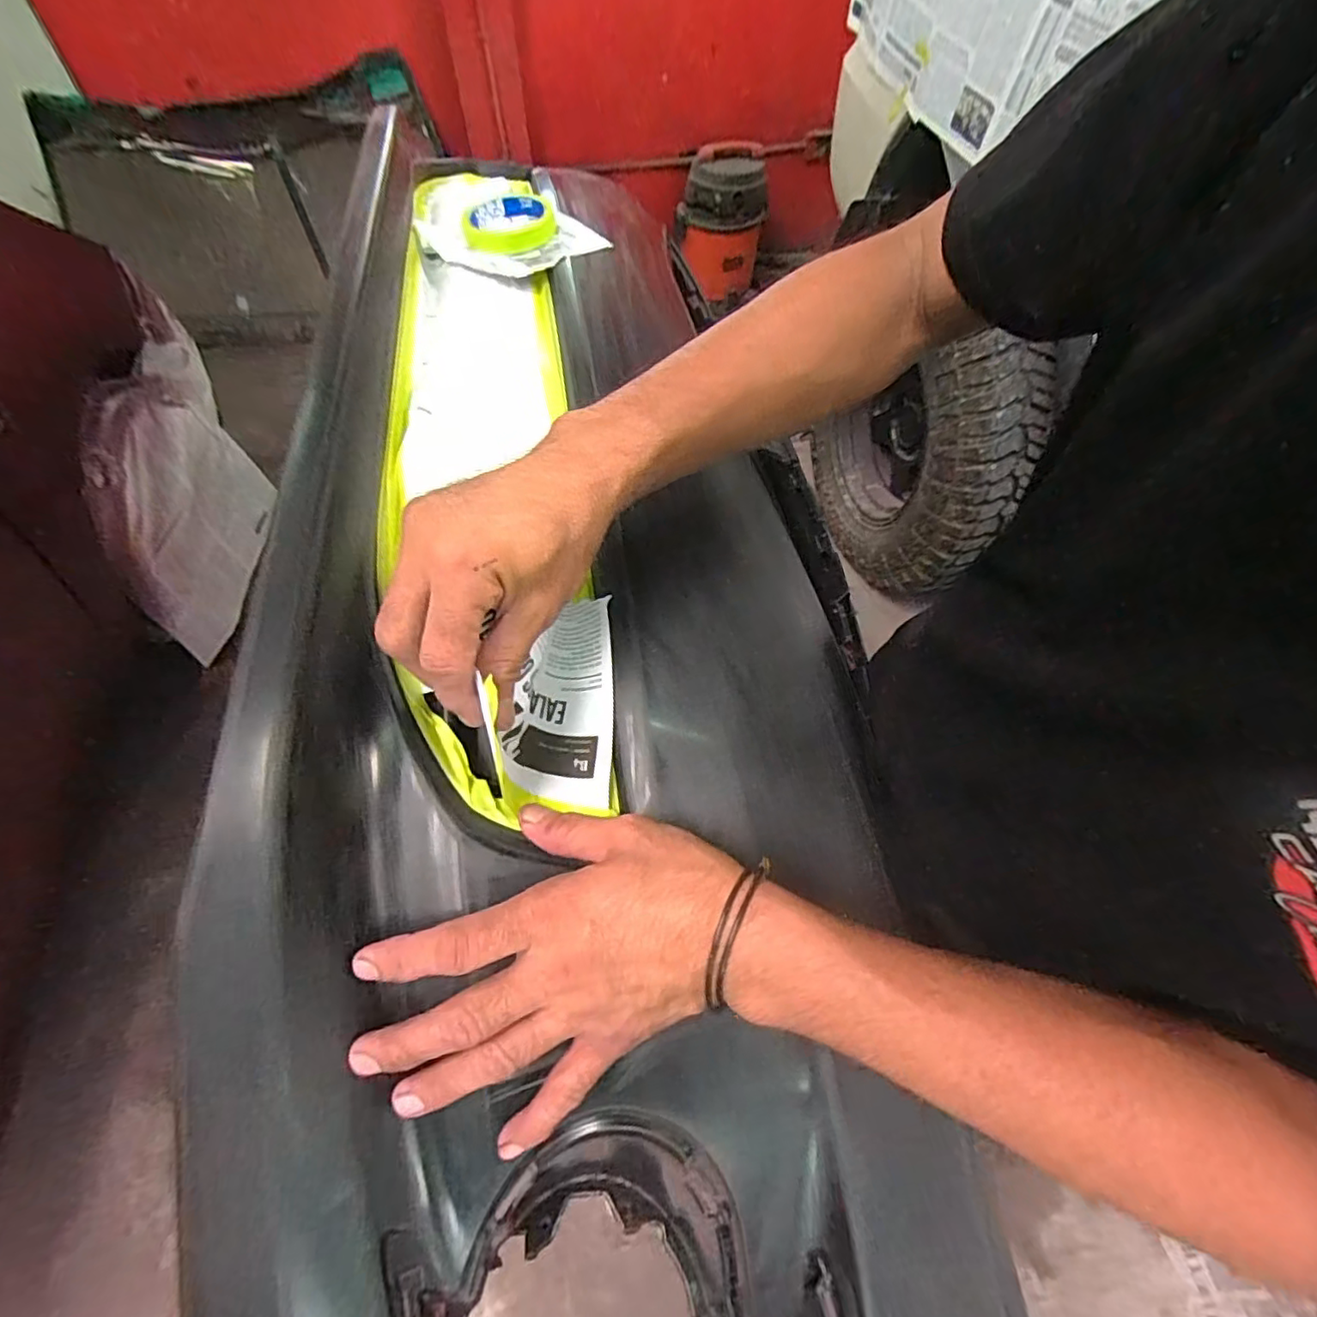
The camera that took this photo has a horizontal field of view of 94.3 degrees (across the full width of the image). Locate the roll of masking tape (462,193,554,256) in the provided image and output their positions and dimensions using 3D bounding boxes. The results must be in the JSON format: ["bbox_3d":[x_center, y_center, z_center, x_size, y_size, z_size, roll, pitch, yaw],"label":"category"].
[{"bbox_3d":[-0.159,-0.463,0.650,0.094,0.021,0.097,0,57,0],"label":"roll of masking tape"}]

